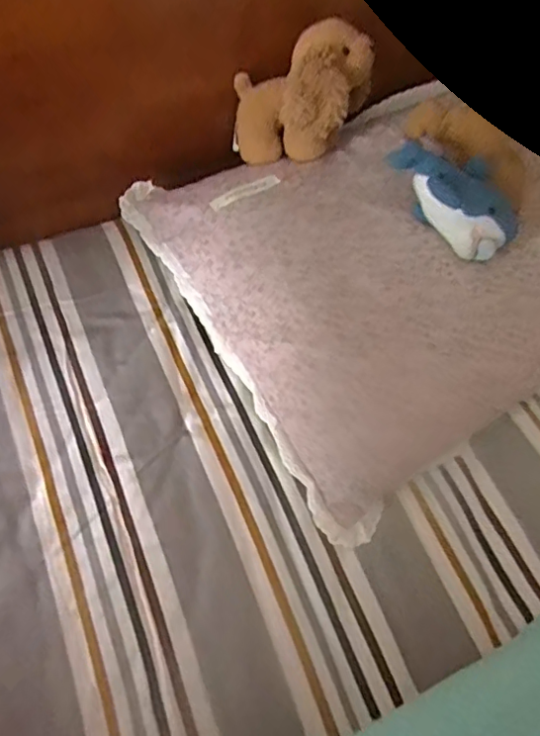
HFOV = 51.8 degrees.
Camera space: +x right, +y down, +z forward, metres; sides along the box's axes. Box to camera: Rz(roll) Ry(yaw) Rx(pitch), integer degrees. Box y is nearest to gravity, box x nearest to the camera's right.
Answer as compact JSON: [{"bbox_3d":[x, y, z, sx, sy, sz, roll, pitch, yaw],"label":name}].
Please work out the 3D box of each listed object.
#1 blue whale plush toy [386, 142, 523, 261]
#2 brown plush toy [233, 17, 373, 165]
[{"bbox_3d":[0.210,-0.196,0.628,0.092,0.062,0.157,-32,66,-19],"label":"blue whale plush toy"},{"bbox_3d":[0.038,-0.326,0.654,0.159,0.120,0.110,4,60,0],"label":"brown plush toy"}]

